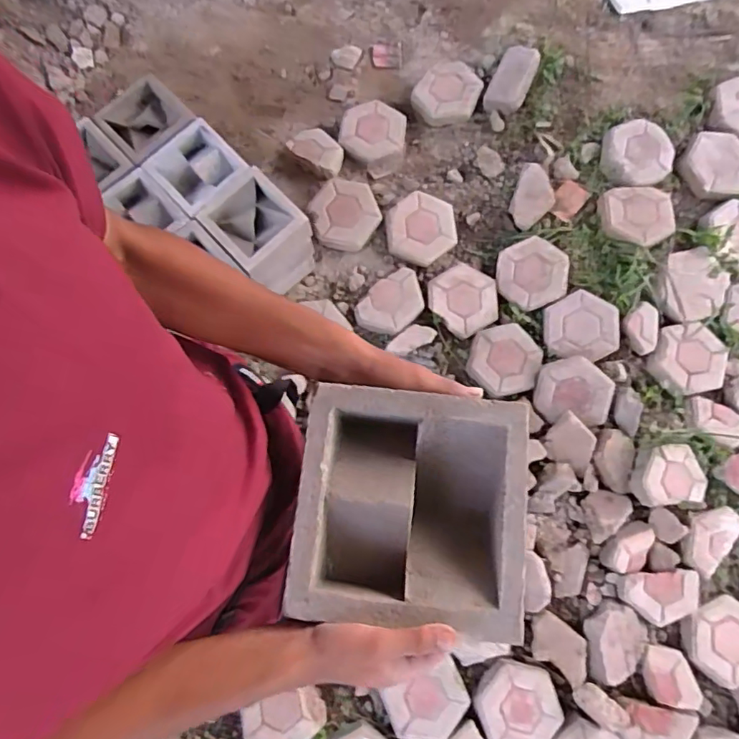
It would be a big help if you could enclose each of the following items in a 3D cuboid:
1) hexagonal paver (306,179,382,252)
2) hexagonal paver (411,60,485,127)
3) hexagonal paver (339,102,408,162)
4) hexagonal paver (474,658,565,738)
[{"bbox_3d":[-0.069,-0.462,1.600,0.197,0.057,0.213,21,79,3],"label":"hexagonal paver"},{"bbox_3d":[0.248,-0.886,1.702,0.202,0.058,0.223,24,79,4],"label":"hexagonal paver"},{"bbox_3d":[0.010,-0.750,1.683,0.209,0.055,0.206,15,79,2],"label":"hexagonal paver"},{"bbox_3d":[0.375,0.857,1.360,0.218,0.048,0.201,12,78,2],"label":"hexagonal paver"}]

